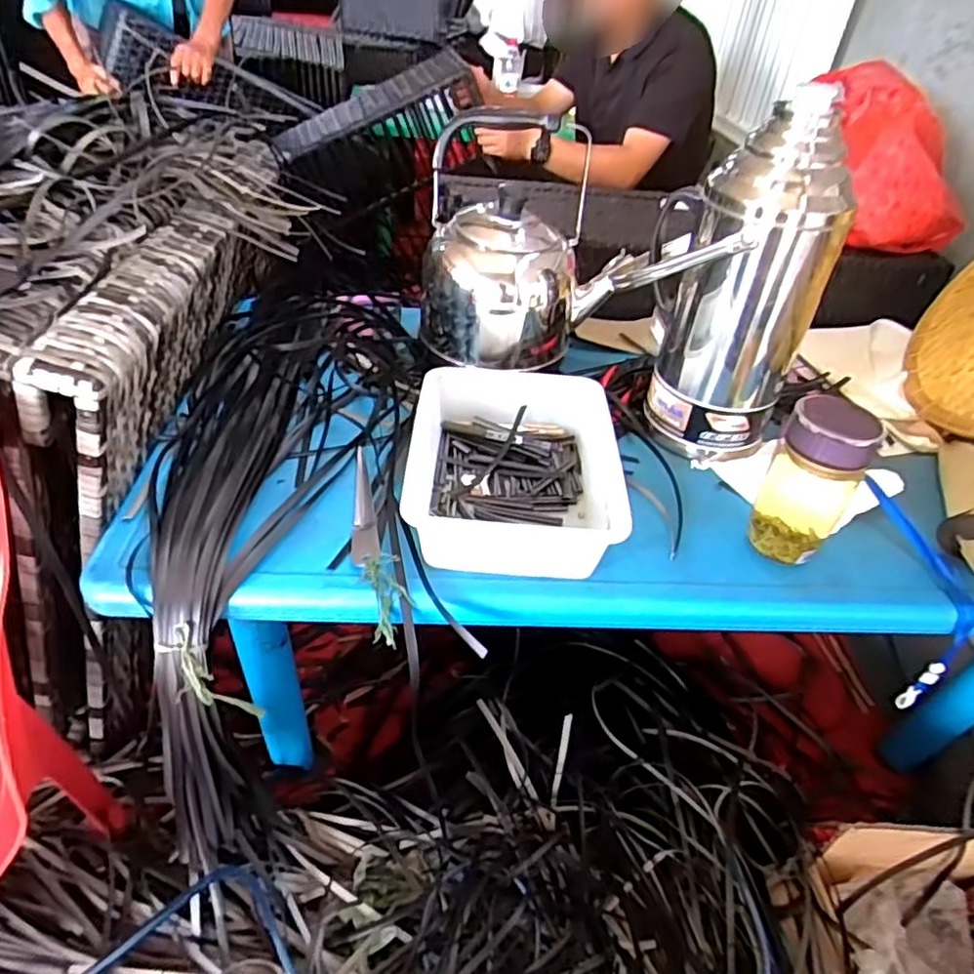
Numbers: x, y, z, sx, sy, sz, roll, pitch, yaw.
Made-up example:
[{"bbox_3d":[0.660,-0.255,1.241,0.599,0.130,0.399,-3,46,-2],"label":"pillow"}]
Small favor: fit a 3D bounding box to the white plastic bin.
[{"bbox_3d":[0.024,-0.034,0.694,0.209,0.072,0.259,6,41,-2],"label":"white plastic bin"}]

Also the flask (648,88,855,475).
[{"bbox_3d":[0.260,-0.212,0.717,0.197,0.351,0.123,14,41,7],"label":"flask"}]

